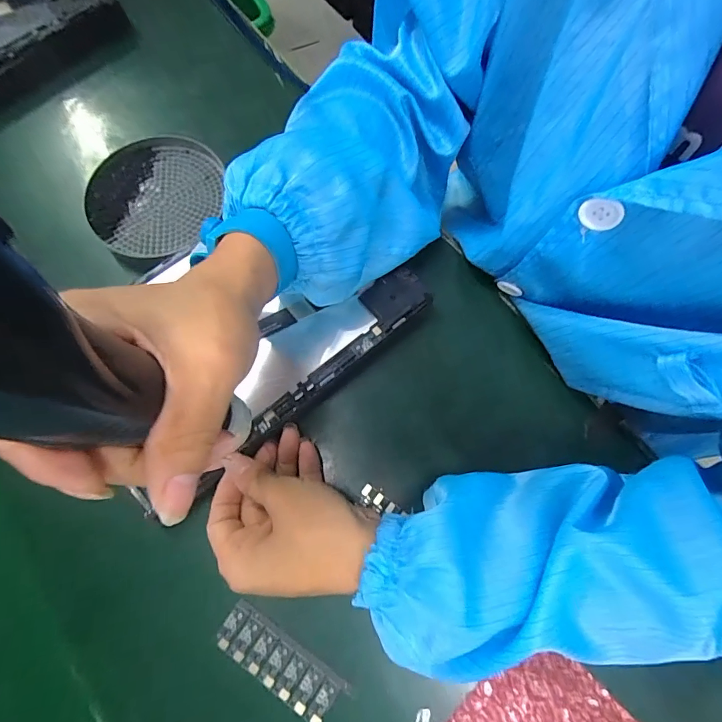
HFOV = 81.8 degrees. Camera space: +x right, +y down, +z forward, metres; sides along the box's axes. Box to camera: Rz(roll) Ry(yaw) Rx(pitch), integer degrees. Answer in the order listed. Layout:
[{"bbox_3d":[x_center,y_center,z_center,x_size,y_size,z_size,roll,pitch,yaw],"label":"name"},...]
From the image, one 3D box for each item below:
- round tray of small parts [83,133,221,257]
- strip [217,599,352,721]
[{"bbox_3d":[-0.169,-0.138,0.346,0.101,0.012,0.103,0,75,2],"label":"round tray of small parts"},{"bbox_3d":[-0.052,0.189,0.261,0.084,0.004,0.028,34,79,10],"label":"strip"}]

